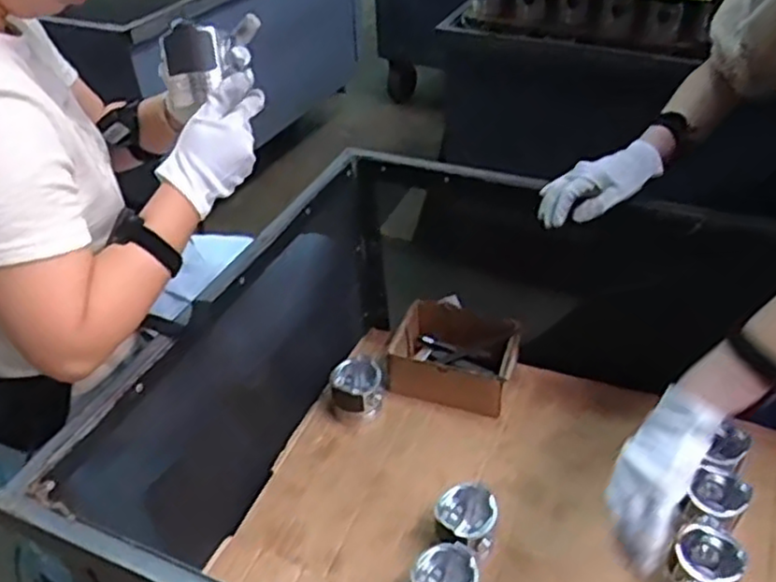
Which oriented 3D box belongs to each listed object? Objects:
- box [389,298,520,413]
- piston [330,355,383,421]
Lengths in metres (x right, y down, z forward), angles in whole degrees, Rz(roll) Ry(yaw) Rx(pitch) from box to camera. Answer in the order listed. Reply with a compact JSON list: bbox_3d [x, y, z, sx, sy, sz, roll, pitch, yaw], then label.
[{"bbox_3d":[0.107,0.101,1.192,0.199,0.087,0.148,13,42,18],"label":"box"},{"bbox_3d":[-0.051,0.159,1.171,0.085,0.071,0.082,-1,40,2],"label":"piston"}]

